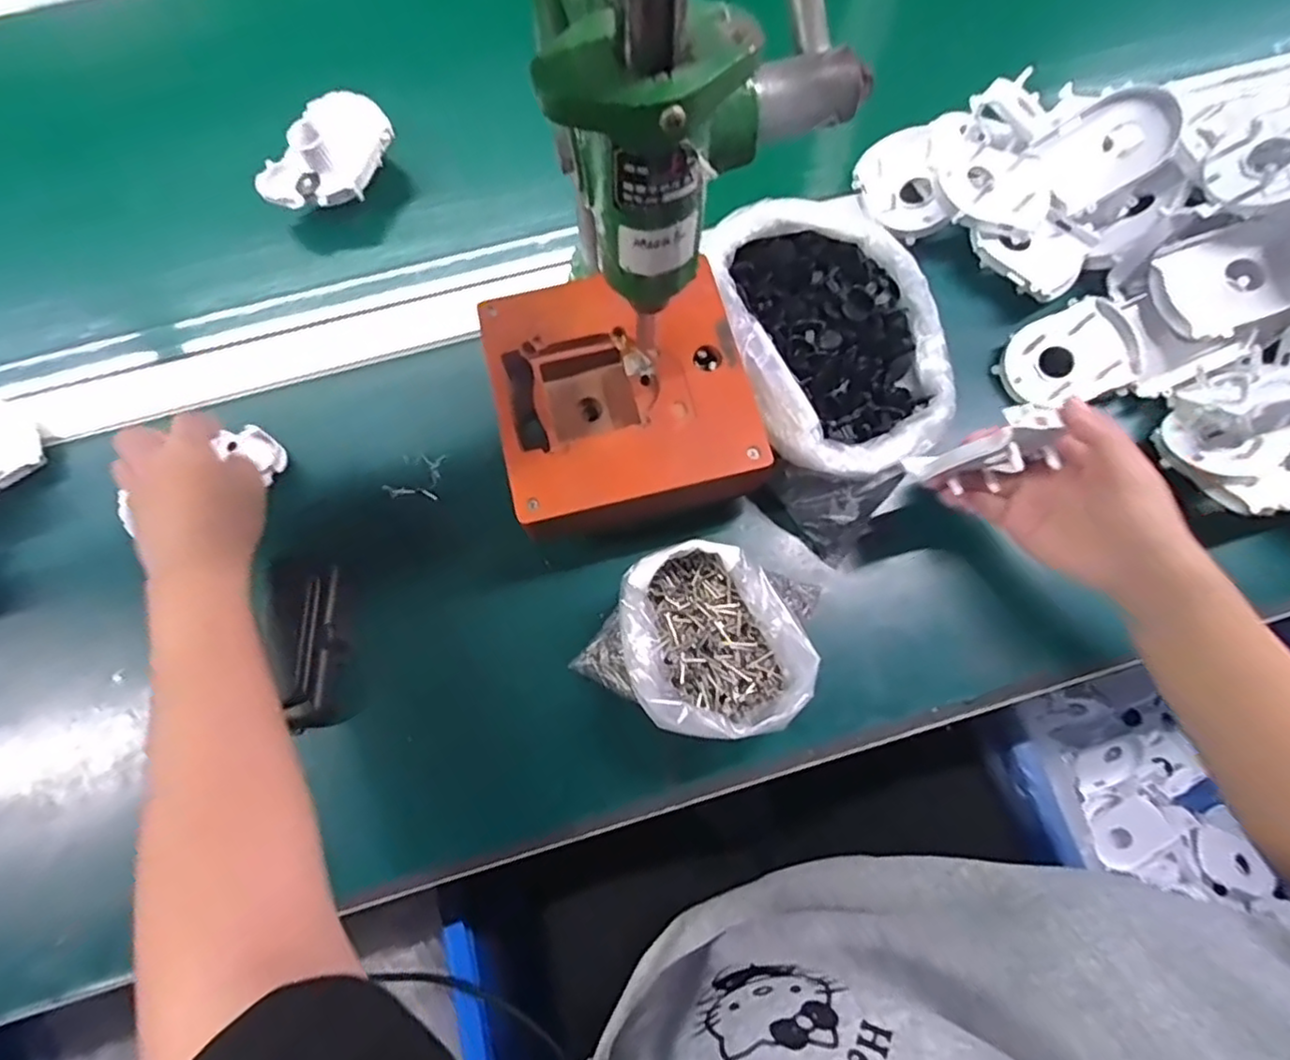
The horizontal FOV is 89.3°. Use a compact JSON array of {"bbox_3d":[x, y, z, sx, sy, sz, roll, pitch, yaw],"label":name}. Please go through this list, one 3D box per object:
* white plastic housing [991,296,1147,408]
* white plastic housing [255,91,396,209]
[{"bbox_3d":[0.299,-0.120,0.462,0.084,0.019,0.070,-33,82,8],"label":"white plastic housing"},{"bbox_3d":[-0.240,-0.284,0.492,0.061,0.033,0.104,35,76,10],"label":"white plastic housing"}]

